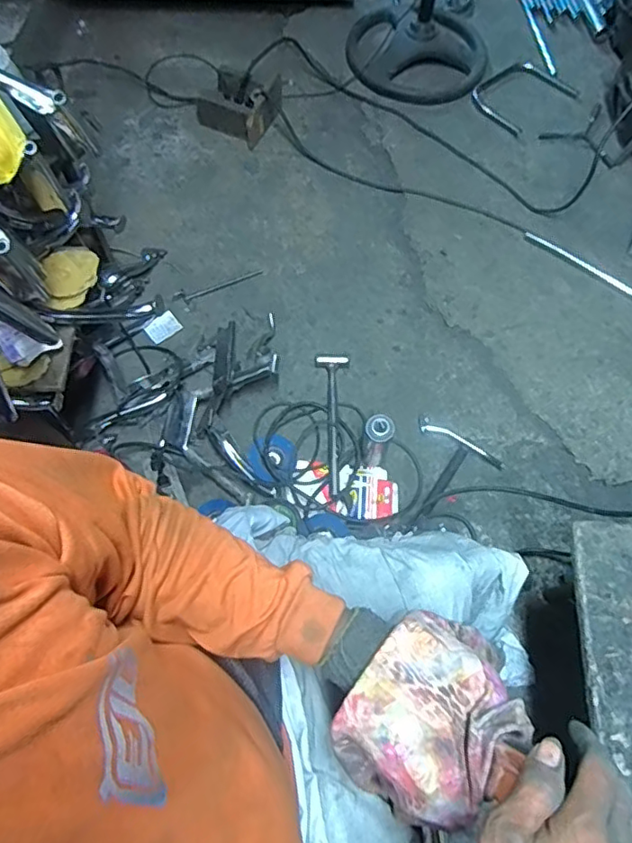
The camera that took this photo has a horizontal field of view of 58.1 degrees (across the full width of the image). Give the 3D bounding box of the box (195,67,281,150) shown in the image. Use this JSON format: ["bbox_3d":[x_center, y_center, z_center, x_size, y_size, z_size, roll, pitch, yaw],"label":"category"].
[{"bbox_3d":[-0.221,-0.887,1.571,0.225,0.114,0.158,28,69,11],"label":"box"}]

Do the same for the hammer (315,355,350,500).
[{"bbox_3d":[0.038,0.002,1.222,0.070,0.033,0.339,0,66,-1],"label":"hammer"}]

